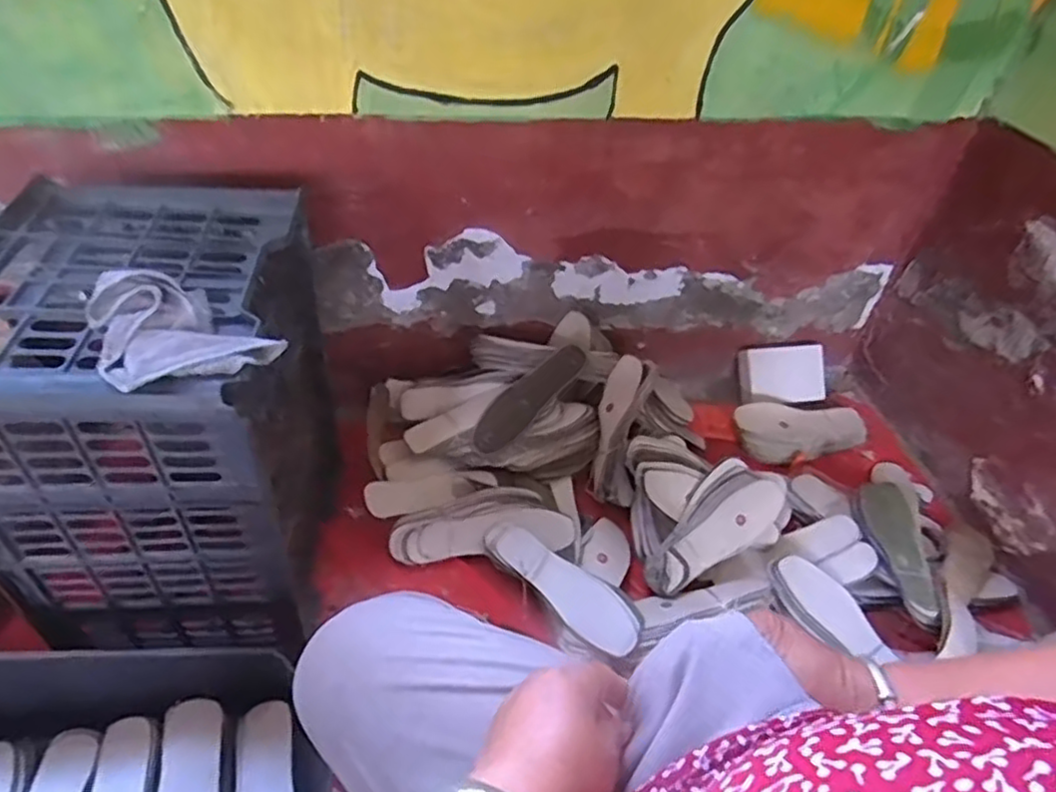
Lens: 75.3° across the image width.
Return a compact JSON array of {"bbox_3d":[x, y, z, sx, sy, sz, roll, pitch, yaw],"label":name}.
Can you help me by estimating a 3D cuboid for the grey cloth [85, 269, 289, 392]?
[{"bbox_3d":[-0.288,-0.055,0.551,0.138,0.045,0.116,33,50,26],"label":"grey cloth"}]

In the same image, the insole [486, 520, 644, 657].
[{"bbox_3d":[0.046,0.247,0.917,0.244,0.012,0.078,35,50,27],"label":"insole"}]

